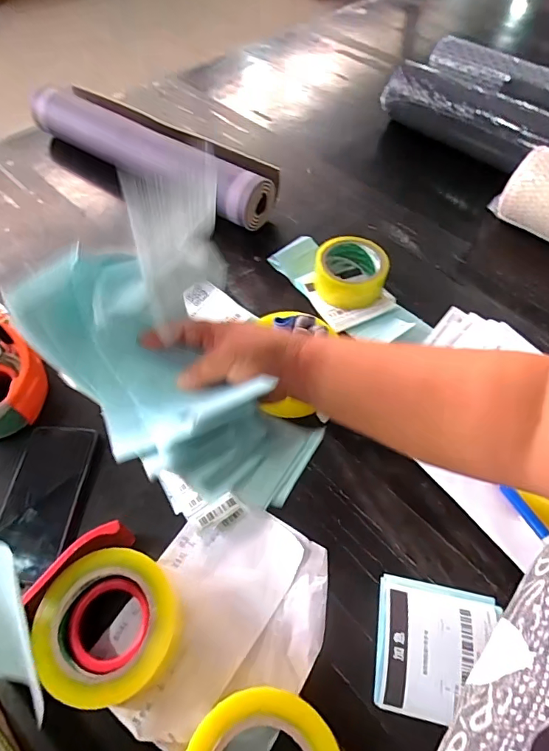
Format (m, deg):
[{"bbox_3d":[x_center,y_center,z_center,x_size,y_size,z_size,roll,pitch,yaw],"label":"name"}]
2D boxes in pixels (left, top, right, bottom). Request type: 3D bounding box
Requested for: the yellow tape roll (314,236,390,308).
[{"bbox_3d":[0.105,-0.143,0.617,0.098,0.051,0.088,8,56,5],"label":"yellow tape roll"}]

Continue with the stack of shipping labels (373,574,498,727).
[{"bbox_3d":[0.141,0.238,0.390,0.100,0.022,0.104,10,56,7],"label":"stack of shipping labels"}]

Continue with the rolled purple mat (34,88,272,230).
[{"bbox_3d":[-0.226,-0.383,0.761,0.518,0.076,0.081,30,61,19],"label":"rolled purple mat"}]

